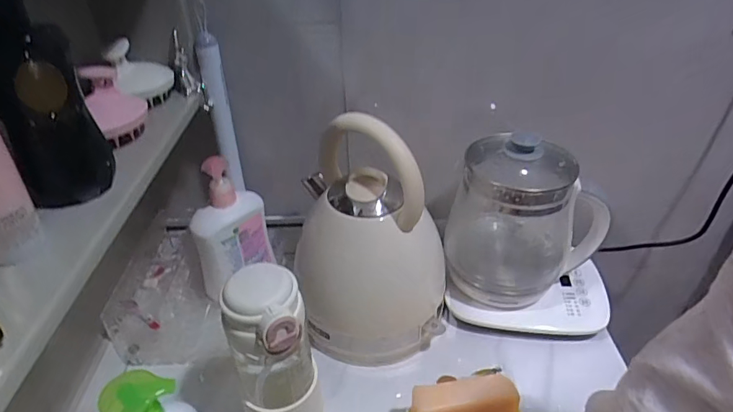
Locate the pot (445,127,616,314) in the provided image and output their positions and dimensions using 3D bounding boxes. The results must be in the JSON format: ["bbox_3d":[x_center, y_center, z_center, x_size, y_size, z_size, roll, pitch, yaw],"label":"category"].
[{"bbox_3d":[0.194,0.020,0.585,0.173,0.209,0.123,13,38,19],"label":"pot"}]

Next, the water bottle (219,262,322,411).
[{"bbox_3d":[-0.082,0.153,0.446,0.074,0.210,0.063,-18,39,-21],"label":"water bottle"}]

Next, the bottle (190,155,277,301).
[{"bbox_3d":[-0.171,0.027,0.601,0.061,0.168,0.094,16,39,22],"label":"bottle"}]

